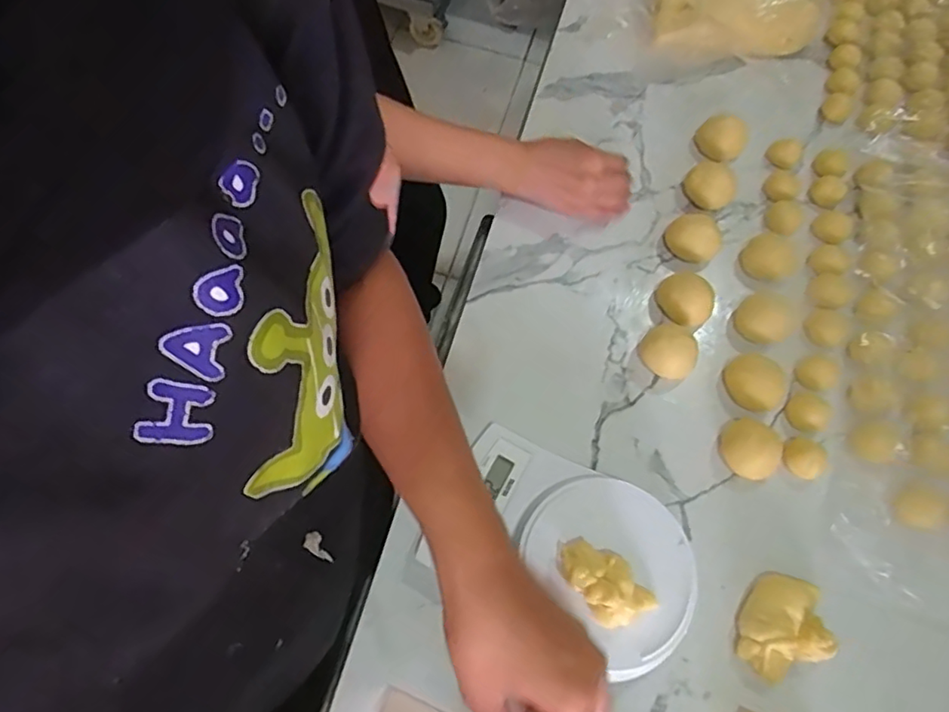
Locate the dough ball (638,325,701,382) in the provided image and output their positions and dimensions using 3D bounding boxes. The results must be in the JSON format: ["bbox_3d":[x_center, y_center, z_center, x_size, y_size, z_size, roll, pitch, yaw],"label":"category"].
[{"bbox_3d":[0.169,-0.004,0.515,0.048,0.037,0.045,2,66,-3],"label":"dough ball"}]

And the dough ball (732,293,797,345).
[{"bbox_3d":[0.257,-0.036,0.527,0.041,0.040,0.040,2,66,-3],"label":"dough ball"}]

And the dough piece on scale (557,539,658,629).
[{"bbox_3d":[0.086,0.154,0.406,0.065,0.032,0.039,43,70,14],"label":"dough piece on scale"}]

